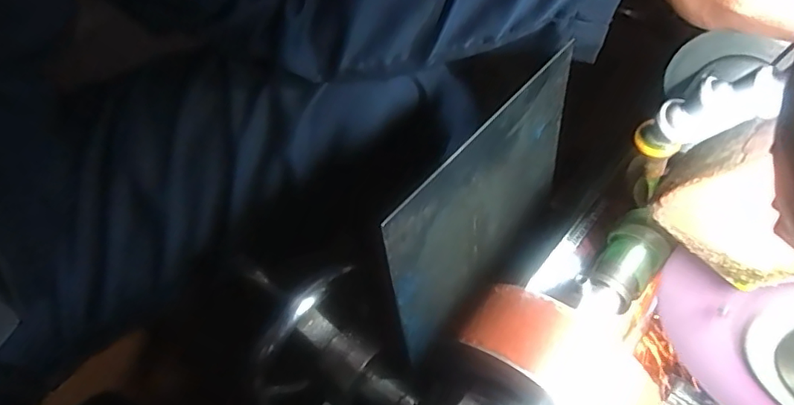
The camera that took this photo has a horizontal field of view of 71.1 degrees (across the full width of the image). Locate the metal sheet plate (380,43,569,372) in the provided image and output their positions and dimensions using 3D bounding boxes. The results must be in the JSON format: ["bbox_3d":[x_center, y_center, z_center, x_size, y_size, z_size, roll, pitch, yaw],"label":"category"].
[{"bbox_3d":[0.057,0.009,0.347,0.004,0.158,0.168,30,60,29],"label":"metal sheet plate"}]

